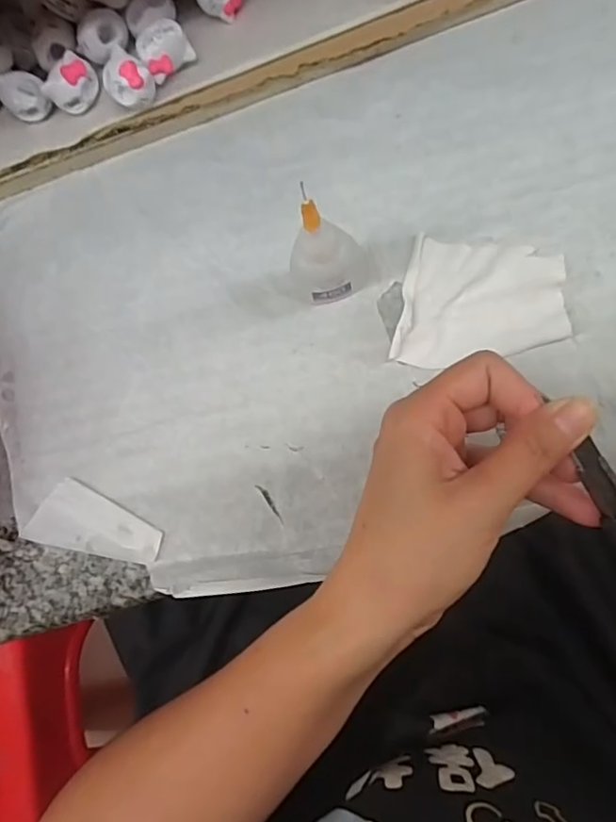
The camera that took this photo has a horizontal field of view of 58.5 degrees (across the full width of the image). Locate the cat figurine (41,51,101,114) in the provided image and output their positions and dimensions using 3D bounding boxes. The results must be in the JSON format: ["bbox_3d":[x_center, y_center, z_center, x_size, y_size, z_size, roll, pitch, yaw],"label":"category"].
[{"bbox_3d":[-0.118,-0.164,0.277,0.026,0.018,0.015,-43,81,4],"label":"cat figurine"}]

